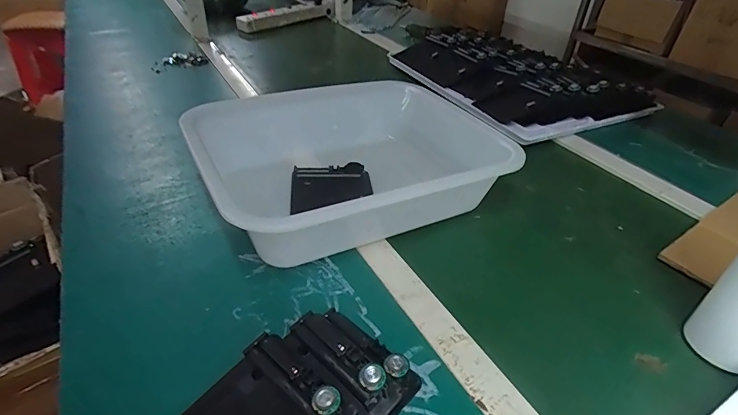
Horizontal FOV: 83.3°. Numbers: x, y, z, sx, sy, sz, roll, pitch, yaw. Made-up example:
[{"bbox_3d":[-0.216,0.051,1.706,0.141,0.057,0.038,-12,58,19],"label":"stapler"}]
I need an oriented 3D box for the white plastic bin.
[{"bbox_3d":[-0.023,-0.056,0.539,0.353,0.101,0.271,-16,40,-24],"label":"white plastic bin"}]

